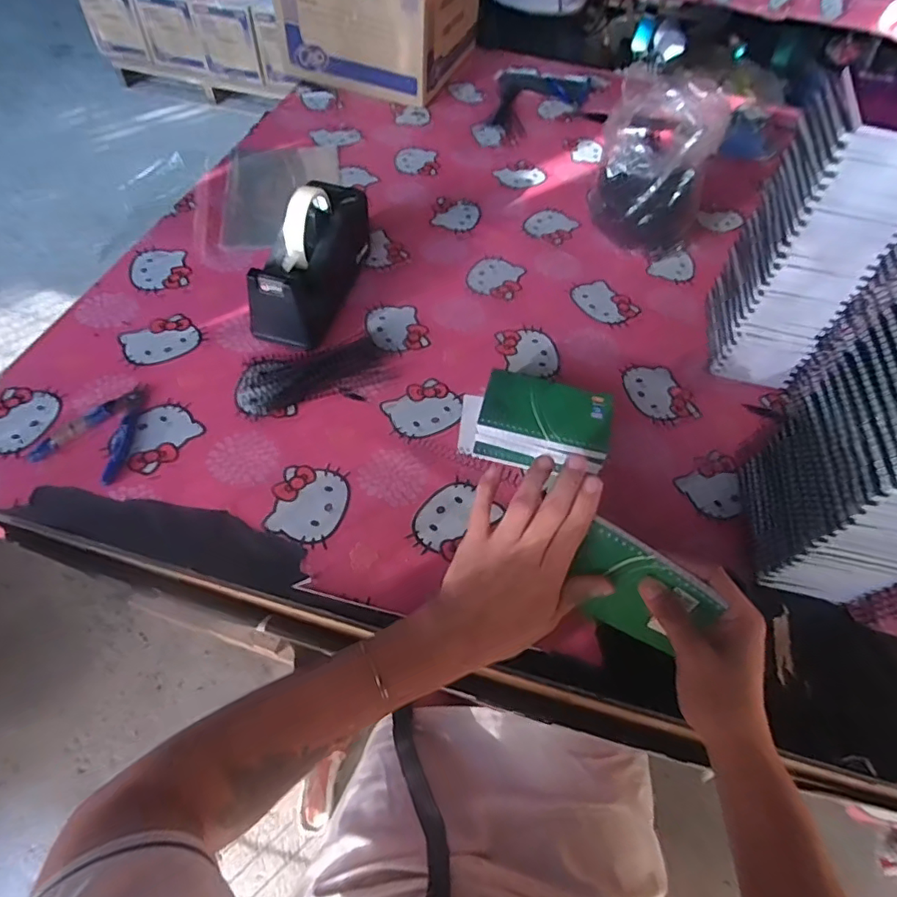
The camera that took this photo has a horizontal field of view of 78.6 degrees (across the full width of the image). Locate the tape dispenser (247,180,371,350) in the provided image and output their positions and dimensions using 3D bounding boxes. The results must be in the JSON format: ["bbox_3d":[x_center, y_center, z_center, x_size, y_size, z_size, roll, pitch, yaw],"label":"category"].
[{"bbox_3d":[-0.156,-0.223,0.640,0.071,0.112,0.206,15,56,6],"label":"tape dispenser"}]

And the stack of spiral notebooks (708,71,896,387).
[{"bbox_3d":[0.367,-0.207,0.571,0.102,0.274,0.135,18,56,8],"label":"stack of spiral notebooks"}]

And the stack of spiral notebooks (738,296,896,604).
[{"bbox_3d":[0.346,0.012,0.452,0.090,0.238,0.151,12,55,4],"label":"stack of spiral notebooks"}]

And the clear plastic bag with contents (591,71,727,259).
[{"bbox_3d":[0.269,-0.353,0.724,0.138,0.183,0.139,22,57,10],"label":"clear plastic bag with contents"}]

